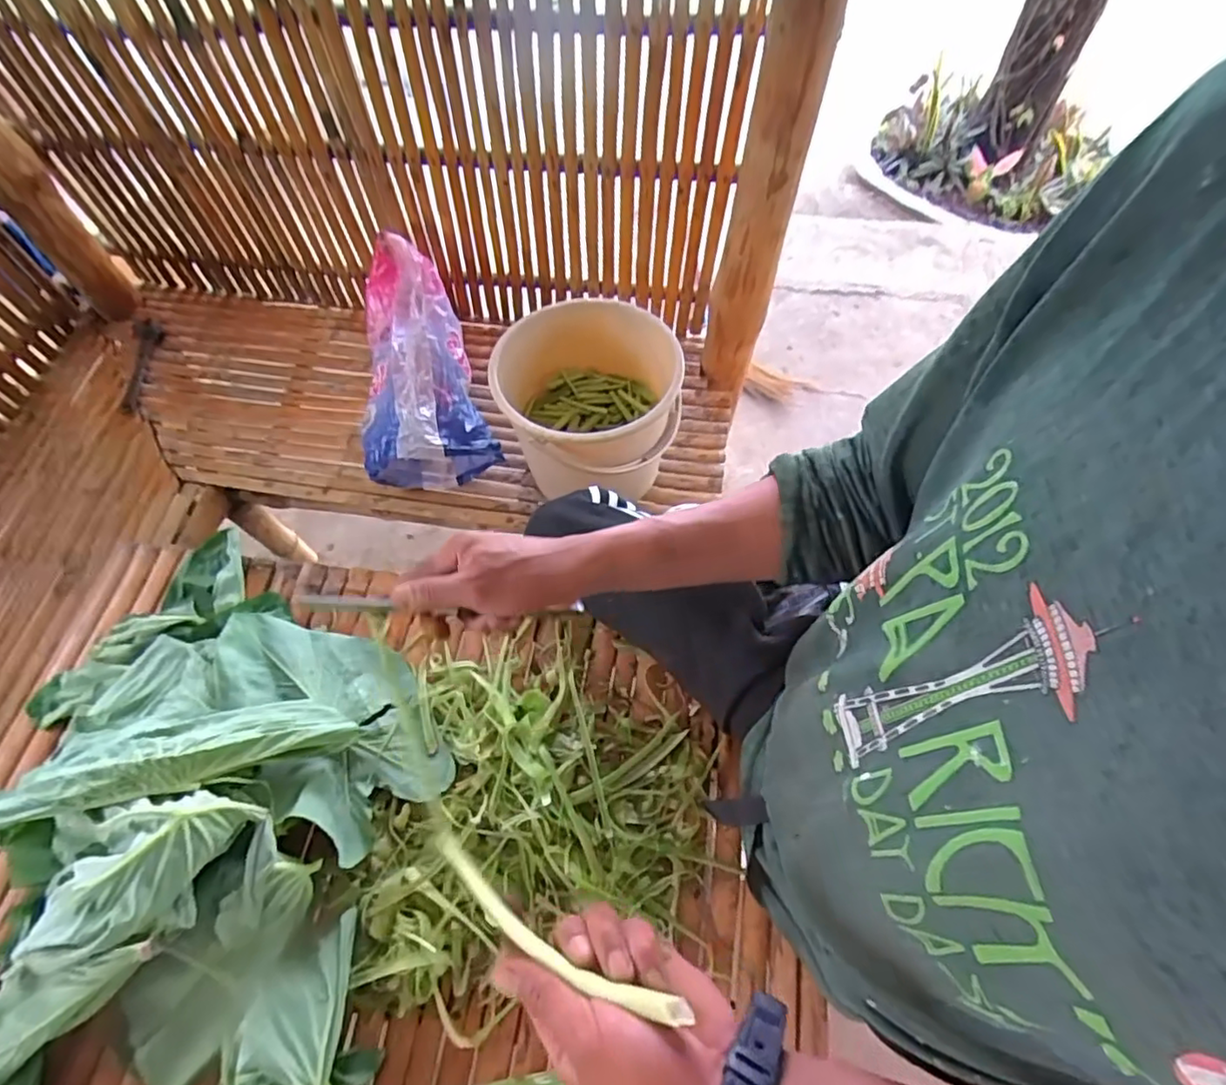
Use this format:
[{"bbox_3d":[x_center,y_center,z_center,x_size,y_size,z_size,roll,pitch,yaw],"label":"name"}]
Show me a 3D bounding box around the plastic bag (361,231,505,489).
[{"bbox_3d":[-0.407,-0.338,1.254,0.235,0.227,0.477,-18,64,-9],"label":"plastic bag"}]

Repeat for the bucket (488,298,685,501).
[{"bbox_3d":[-0.030,-0.234,1.131,0.319,0.279,0.290,-25,65,-12],"label":"bucket"}]

